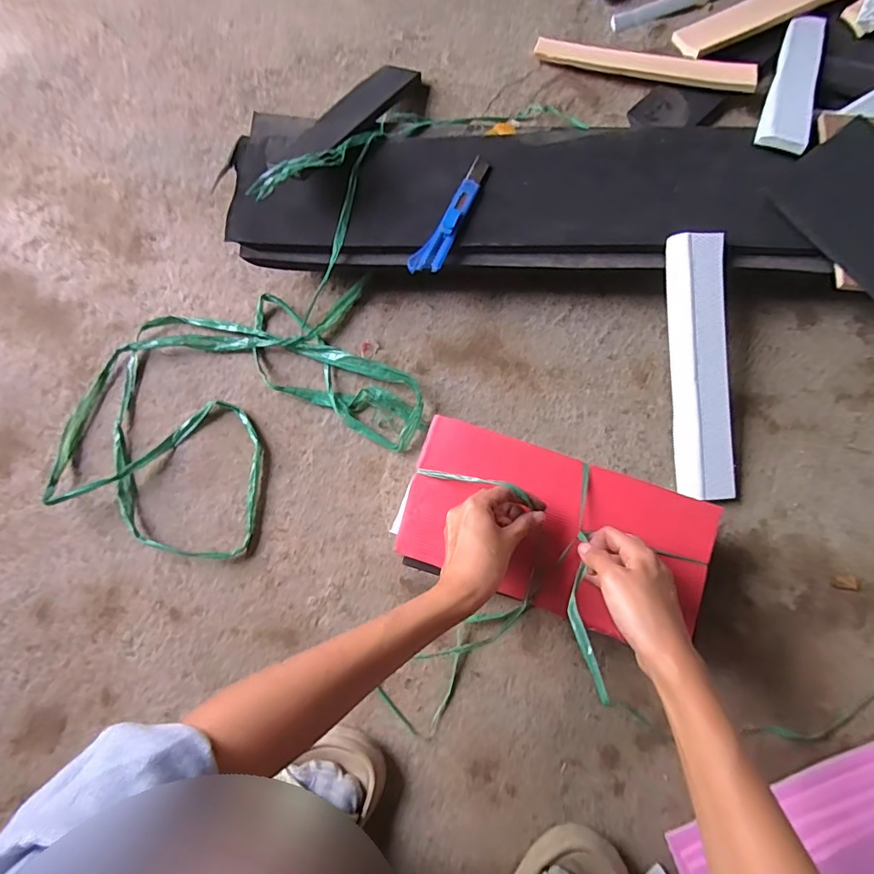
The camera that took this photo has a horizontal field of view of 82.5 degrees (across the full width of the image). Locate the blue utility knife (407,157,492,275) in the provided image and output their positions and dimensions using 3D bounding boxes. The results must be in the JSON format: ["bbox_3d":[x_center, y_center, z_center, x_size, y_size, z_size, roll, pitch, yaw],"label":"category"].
[{"bbox_3d":[0.019,-0.250,0.564,0.030,0.013,0.164,27,78,8],"label":"blue utility knife"}]

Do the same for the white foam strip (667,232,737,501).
[{"bbox_3d":[0.289,-0.078,0.547,0.056,0.021,0.283,-2,89,1],"label":"white foam strip"}]

